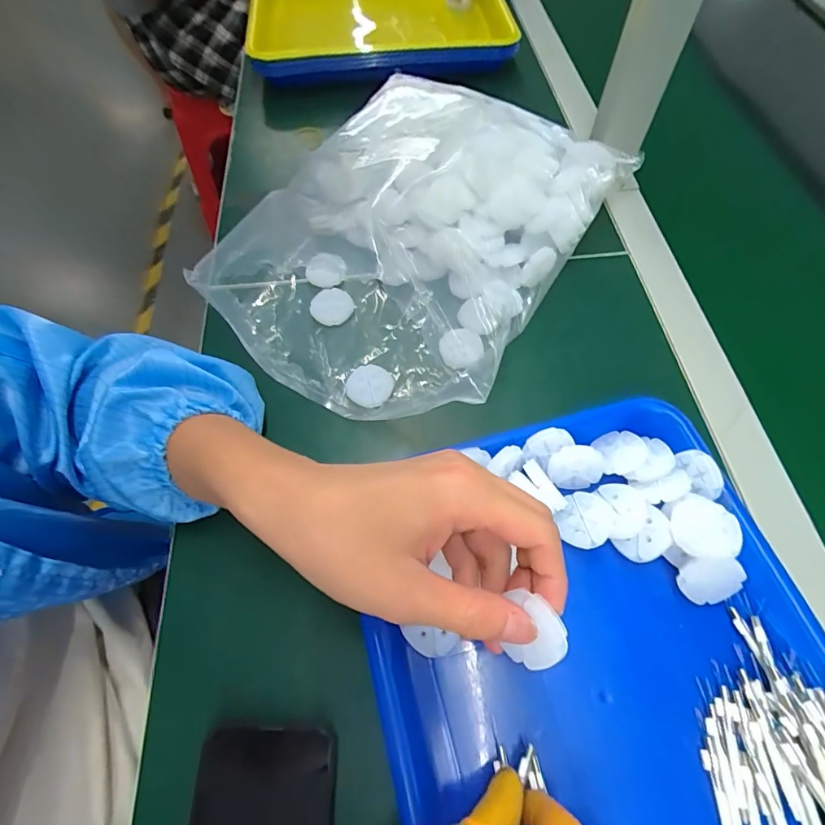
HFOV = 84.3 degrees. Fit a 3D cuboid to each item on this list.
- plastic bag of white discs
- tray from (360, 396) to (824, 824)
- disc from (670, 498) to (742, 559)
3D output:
[{"bbox_3d":[0.007,-0.176,0.402,0.261,0.101,0.365,33,67,17],"label":"plastic bag of white discs"},{"bbox_3d":[0.107,0.159,0.249,0.242,0.045,0.320,-15,63,-7],"label":"tray"},{"bbox_3d":[0.173,0.068,0.271,0.033,0.004,0.035,-10,55,27],"label":"disc"}]

